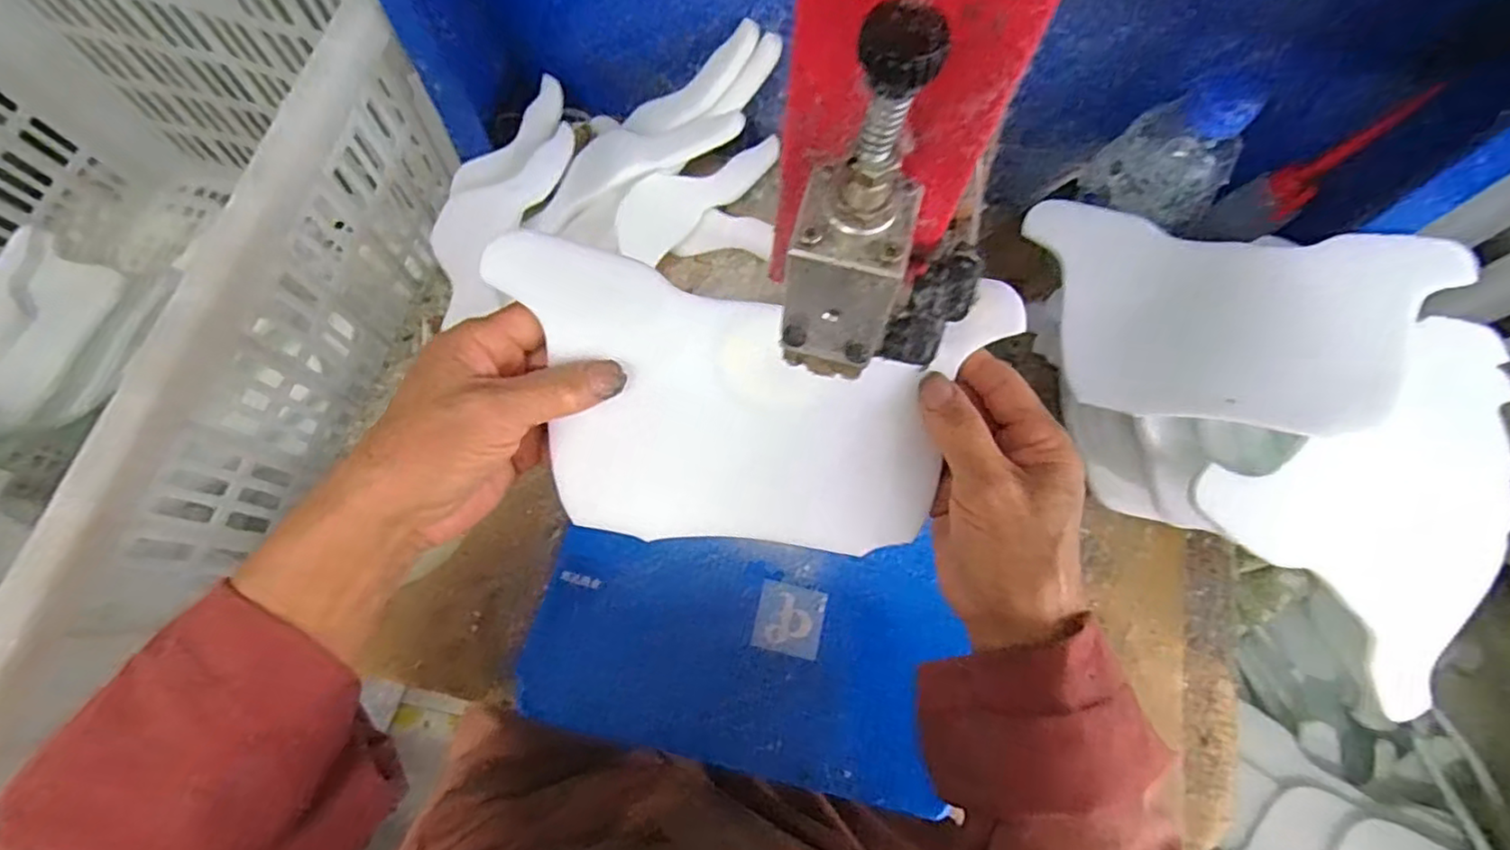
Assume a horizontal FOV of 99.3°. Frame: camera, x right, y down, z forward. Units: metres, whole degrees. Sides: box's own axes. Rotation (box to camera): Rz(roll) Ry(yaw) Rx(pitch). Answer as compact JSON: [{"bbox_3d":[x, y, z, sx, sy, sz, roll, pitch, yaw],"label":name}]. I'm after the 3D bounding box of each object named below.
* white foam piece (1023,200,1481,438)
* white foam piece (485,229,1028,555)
[{"bbox_3d":[0.295,-0.067,0.405,0.230,0.013,0.129,10,86,15],"label":"white foam piece"},{"bbox_3d":[-0.001,-0.009,0.305,0.228,0.031,0.130,5,89,0],"label":"white foam piece"}]

